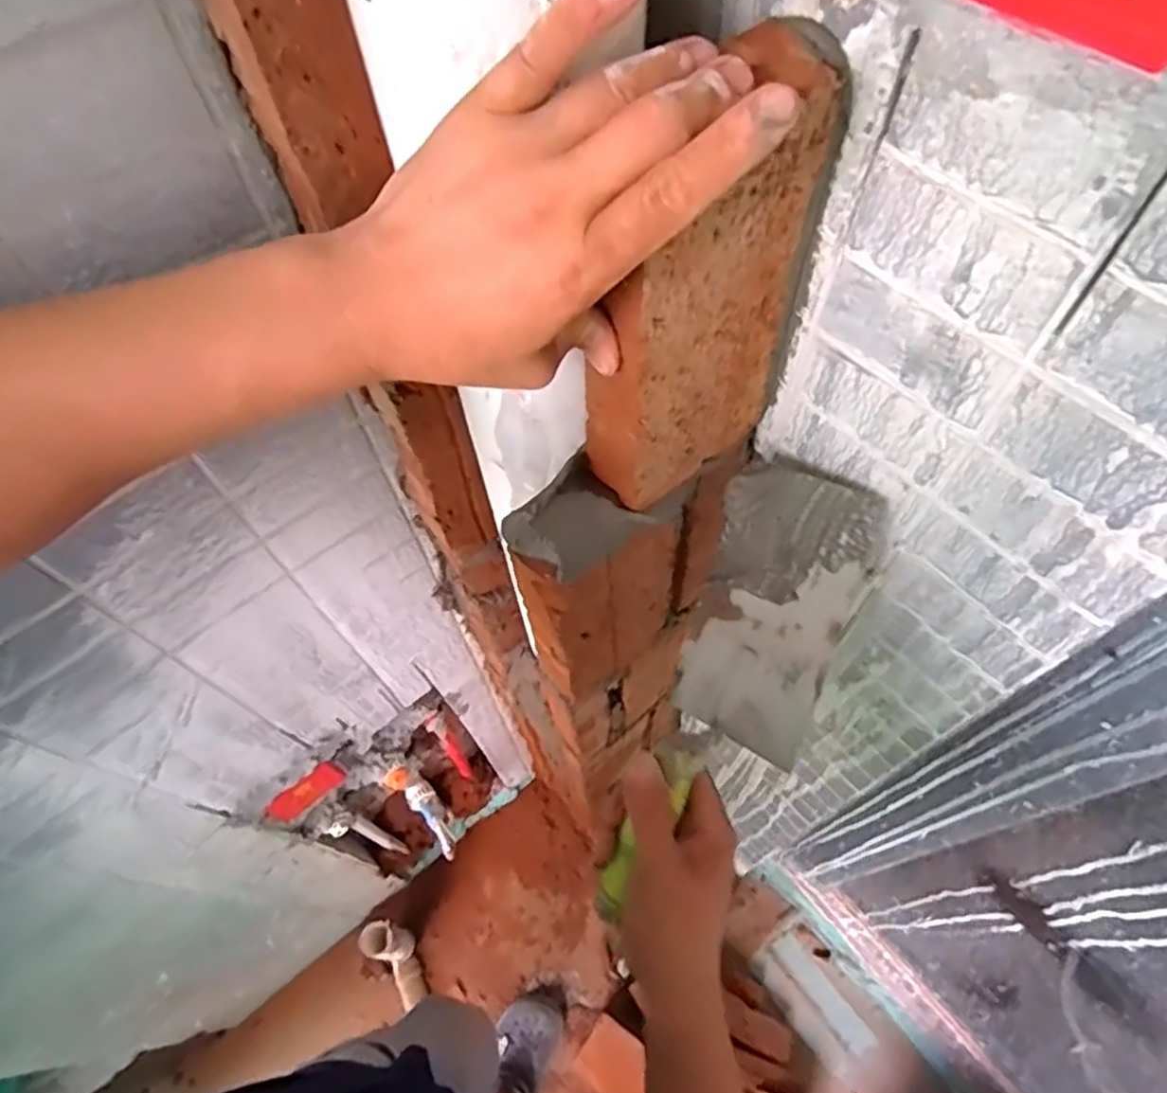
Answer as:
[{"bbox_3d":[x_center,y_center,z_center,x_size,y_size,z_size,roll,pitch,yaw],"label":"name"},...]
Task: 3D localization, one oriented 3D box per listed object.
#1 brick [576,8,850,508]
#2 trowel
[{"bbox_3d":[0.055,-0.118,0.354,0.116,0.211,0.043,-35,65,-17],"label":"brick"},{"bbox_3d":[0.092,0.094,0.444,0.095,0.075,0.289,24,95,15],"label":"trowel"}]

